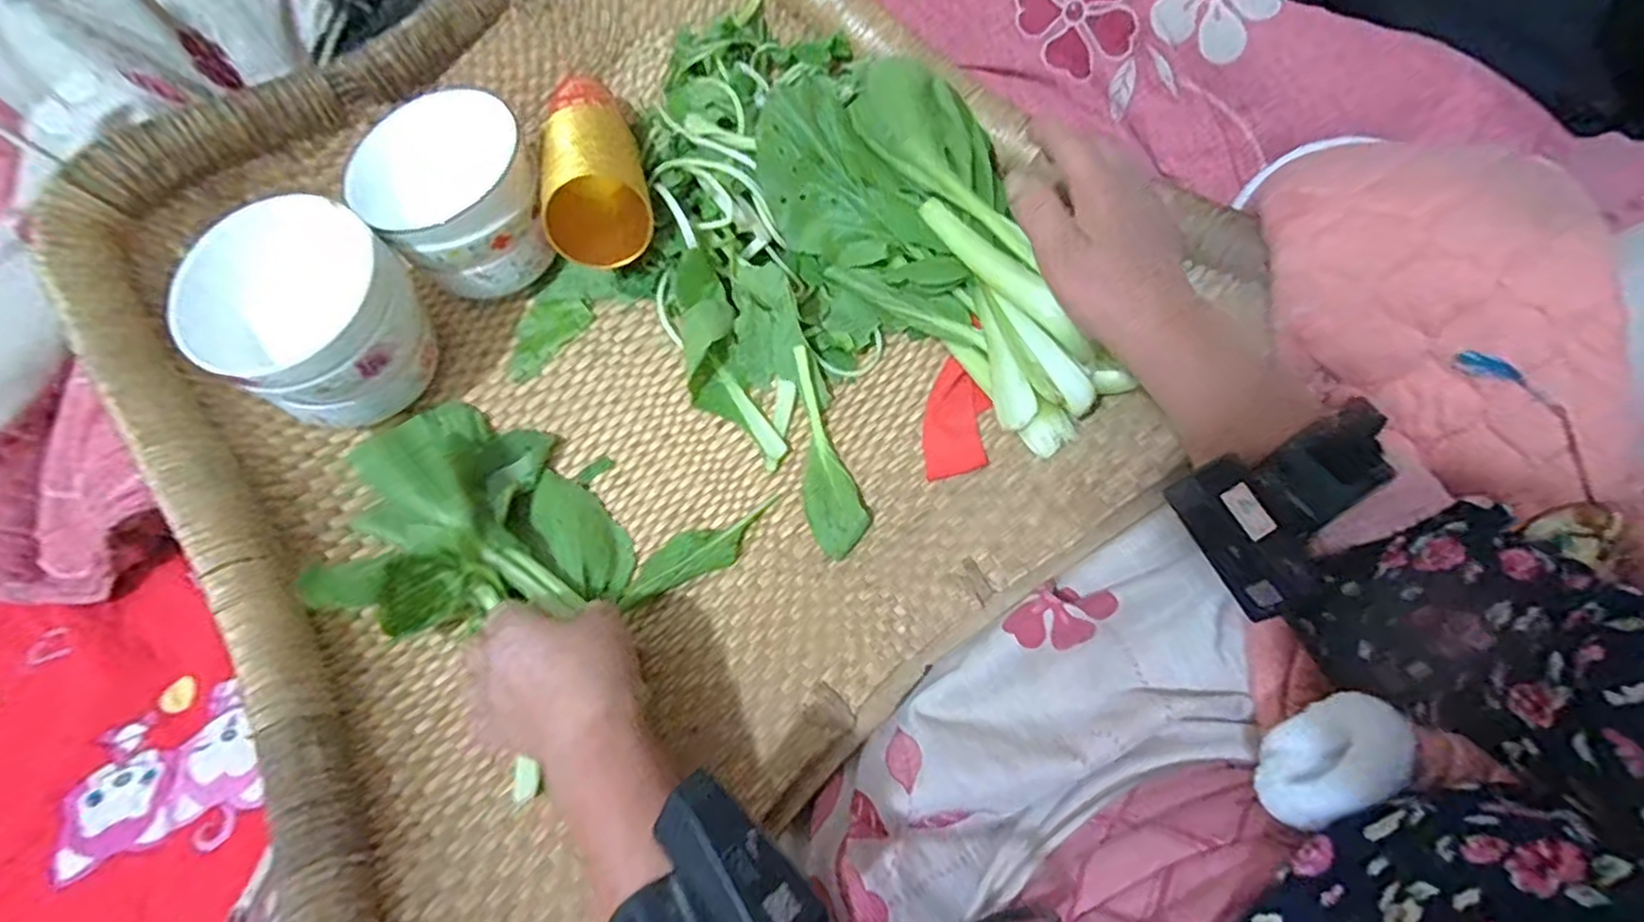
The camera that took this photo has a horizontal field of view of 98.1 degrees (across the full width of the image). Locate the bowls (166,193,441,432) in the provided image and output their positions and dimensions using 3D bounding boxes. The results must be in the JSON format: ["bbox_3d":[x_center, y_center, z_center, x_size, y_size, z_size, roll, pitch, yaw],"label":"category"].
[{"bbox_3d":[-0.332,-0.092,0.479,0.101,0.108,0.125,30,71,15],"label":"bowls"}]

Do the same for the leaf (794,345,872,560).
[{"bbox_3d":[0.000,-0.005,0.478,0.036,0.023,0.147,-12,66,-2],"label":"leaf"}]

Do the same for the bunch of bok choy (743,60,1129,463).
[{"bbox_3d":[0.076,-0.150,0.489,0.140,0.077,0.319,-30,68,-10],"label":"bunch of bok choy"}]

